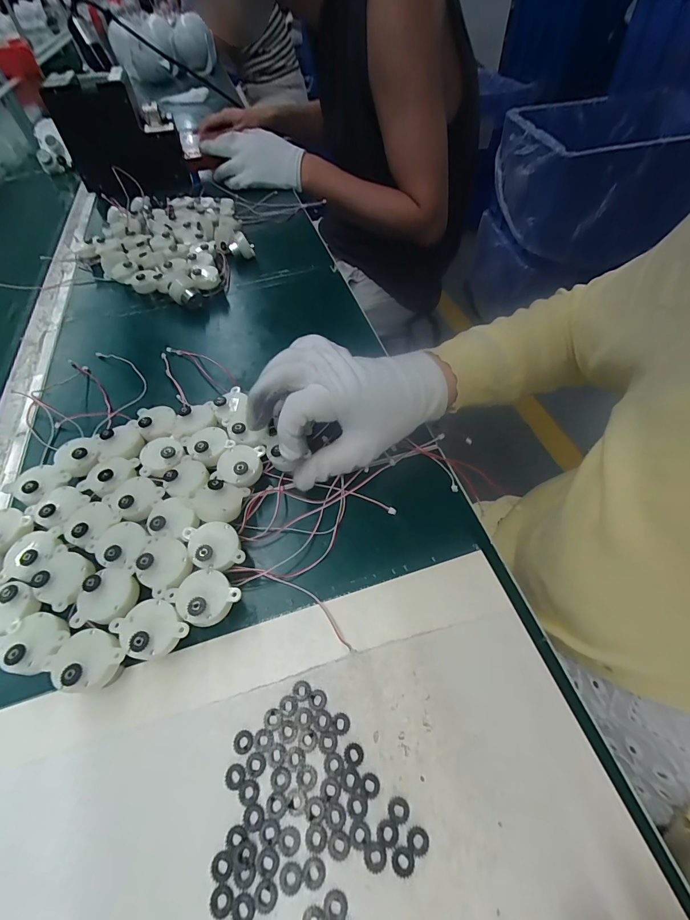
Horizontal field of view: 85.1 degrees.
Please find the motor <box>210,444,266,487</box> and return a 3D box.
[{"bbox_3d":[-0.081,0.003,0.287,0.034,0.013,0.033,-2,54,2],"label":"motor"}]

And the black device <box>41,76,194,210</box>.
[{"bbox_3d":[-0.373,-0.528,0.632,0.179,0.153,0.028,-9,52,-2],"label":"black device"}]

